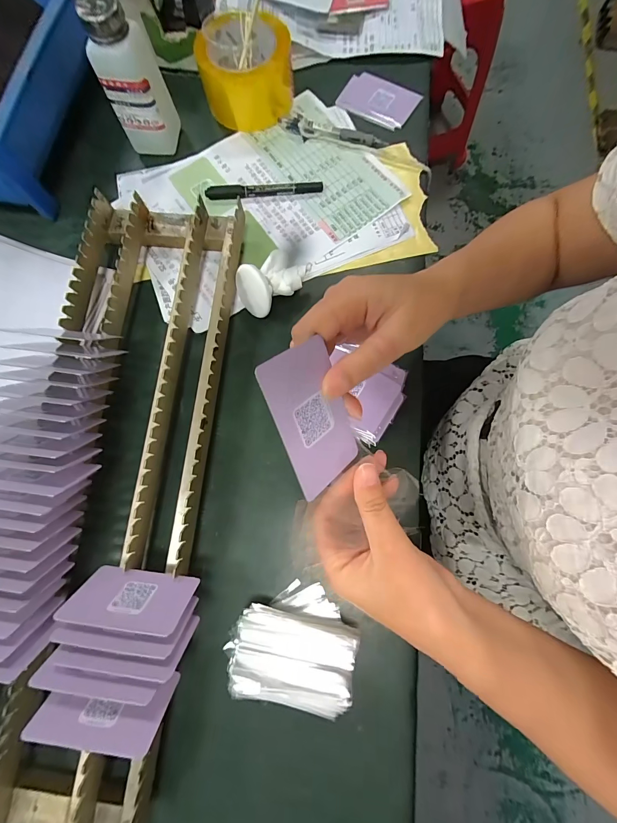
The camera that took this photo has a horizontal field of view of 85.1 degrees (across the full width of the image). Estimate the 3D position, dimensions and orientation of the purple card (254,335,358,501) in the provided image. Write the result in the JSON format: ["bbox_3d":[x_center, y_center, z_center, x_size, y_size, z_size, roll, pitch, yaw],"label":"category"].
[{"bbox_3d":[0.004,0.004,0.197,0.052,0.004,0.083,-35,115,-36],"label":"purple card"}]

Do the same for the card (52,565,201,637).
[{"bbox_3d":[-0.133,0.141,0.255,0.083,0.053,0.004,7,106,3],"label":"card"}]

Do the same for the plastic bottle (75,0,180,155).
[{"bbox_3d":[-0.191,-0.362,0.356,0.064,0.147,0.061,-20,78,-3],"label":"plastic bottle"}]

